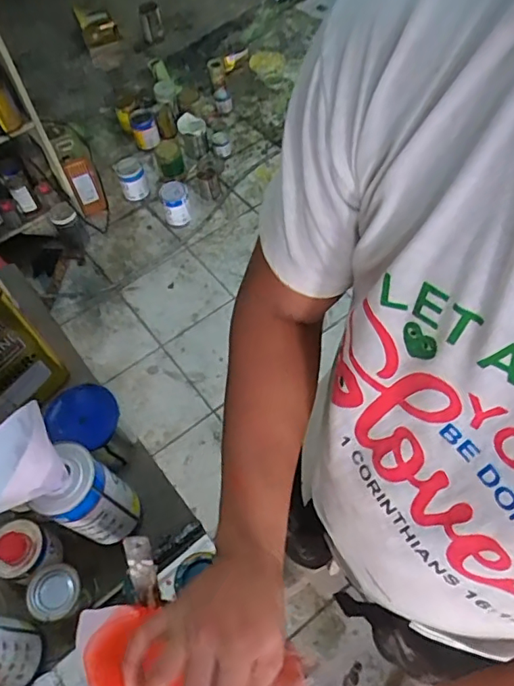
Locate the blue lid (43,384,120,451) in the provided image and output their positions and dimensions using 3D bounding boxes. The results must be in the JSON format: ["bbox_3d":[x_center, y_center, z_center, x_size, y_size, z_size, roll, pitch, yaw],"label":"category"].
[{"bbox_3d":[-0.242,0.098,0.737,0.091,0.024,0.089,-1,66,2],"label":"blue lid"}]

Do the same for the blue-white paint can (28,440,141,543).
[{"bbox_3d":[-0.209,0.200,0.674,0.067,0.183,0.086,21,62,17],"label":"blue-white paint can"}]

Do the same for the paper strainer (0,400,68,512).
[{"bbox_3d":[-0.270,0.130,0.572,0.107,0.060,0.099,-2,58,4],"label":"paper strainer"}]

